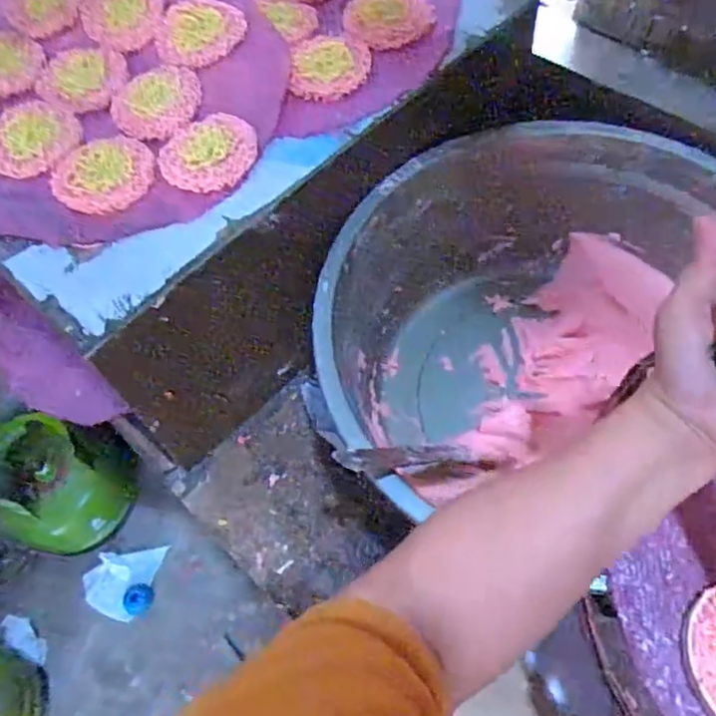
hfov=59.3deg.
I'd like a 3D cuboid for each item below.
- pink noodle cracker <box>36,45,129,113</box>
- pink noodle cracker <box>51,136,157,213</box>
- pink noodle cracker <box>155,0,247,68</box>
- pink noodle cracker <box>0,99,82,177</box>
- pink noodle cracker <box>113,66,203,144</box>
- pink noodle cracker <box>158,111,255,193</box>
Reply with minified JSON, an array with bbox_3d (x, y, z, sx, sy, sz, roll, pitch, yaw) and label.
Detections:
[{"bbox_3d":[-0.246,-0.251,0.562,0.084,0.008,0.077,-3,59,4],"label":"pink noodle cracker"},{"bbox_3d":[-0.201,-0.147,0.493,0.077,0.005,0.072,-3,59,4],"label":"pink noodle cracker"},{"bbox_3d":[-0.141,-0.290,0.555,0.076,0.008,0.079,-3,59,4],"label":"pink noodle cracker"},{"bbox_3d":[-0.276,-0.187,0.522,0.090,0.004,0.078,36,69,23],"label":"pink noodle cracker"},{"bbox_3d":[-0.169,-0.217,0.528,0.074,0.007,0.080,-3,59,4],"label":"pink noodle cracker"},{"bbox_3d":[-0.119,-0.164,0.496,0.071,0.006,0.077,-3,59,4],"label":"pink noodle cracker"}]

